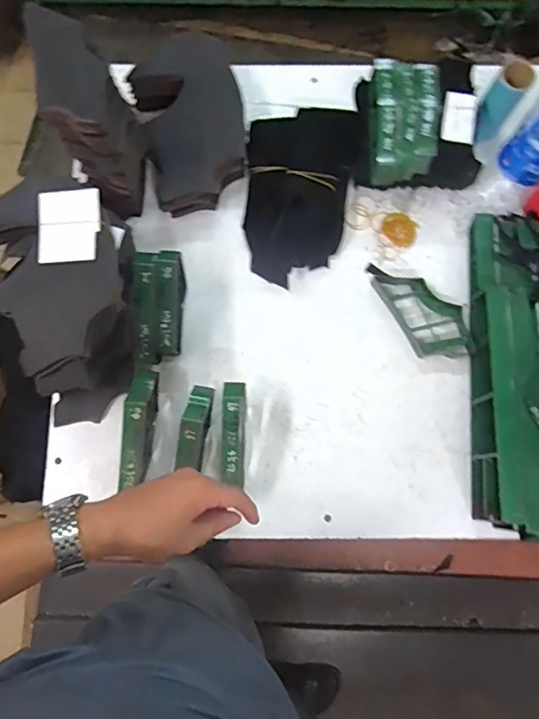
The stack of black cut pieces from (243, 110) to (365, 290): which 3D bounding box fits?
[{"bbox_3d":[0.052,-0.272,0.841,0.185,0.080,0.286,3,78,1],"label":"stack of black cut pieces"}]

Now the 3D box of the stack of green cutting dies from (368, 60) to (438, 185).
[{"bbox_3d":[0.211,-0.377,0.801,0.104,0.061,0.185,3,78,1],"label":"stack of green cutting dies"}]

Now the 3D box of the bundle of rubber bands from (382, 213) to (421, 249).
[{"bbox_3d":[0.226,-0.225,0.875,0.063,0.013,0.053,35,80,7],"label":"bundle of rubber bands"}]

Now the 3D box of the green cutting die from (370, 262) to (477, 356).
[{"bbox_3d":[0.250,-0.087,0.825,0.092,0.029,0.203,-30,80,-6],"label":"green cutting die"}]

